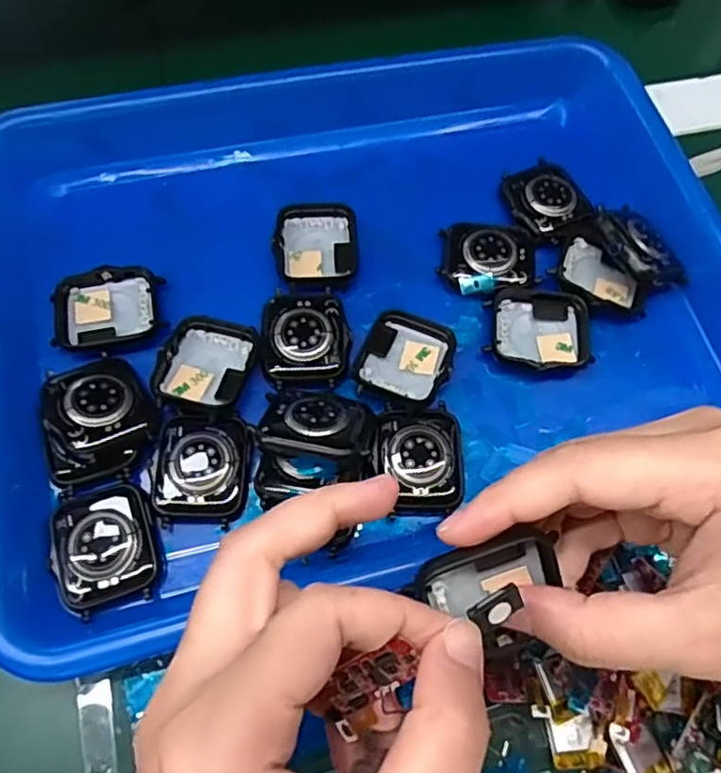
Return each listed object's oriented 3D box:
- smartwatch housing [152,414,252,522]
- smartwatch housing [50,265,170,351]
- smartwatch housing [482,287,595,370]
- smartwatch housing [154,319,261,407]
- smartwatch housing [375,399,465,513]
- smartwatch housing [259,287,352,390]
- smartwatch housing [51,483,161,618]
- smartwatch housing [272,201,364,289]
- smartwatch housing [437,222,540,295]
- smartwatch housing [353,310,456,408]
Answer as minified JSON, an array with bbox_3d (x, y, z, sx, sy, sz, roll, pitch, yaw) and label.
[{"bbox_3d":[-0.061,0.031,0.244,0.035,0.007,0.040,3,65,-1],"label":"smartwatch housing"},{"bbox_3d":[-0.108,-0.034,0.271,0.044,0.008,0.037,-9,66,-7],"label":"smartwatch housing"},{"bbox_3d":[0.079,-0.026,0.282,0.045,0.009,0.037,-2,65,-4],"label":"smartwatch housing"},{"bbox_3d":[-0.064,-0.010,0.263,0.036,0.010,0.043,12,65,3],"label":"smartwatch housing"},{"bbox_3d":[0.024,0.029,0.254,0.036,0.010,0.045,-1,65,-3],"label":"smartwatch housing"},{"bbox_3d":[-0.024,-0.022,0.269,0.037,0.006,0.045,-3,65,-4],"label":"smartwatch housing"},{"bbox_3d":[-0.095,0.058,0.233,0.035,0.009,0.043,-16,67,-10],"label":"smartwatch housing"},{"bbox_3d":[-0.020,-0.065,0.291,0.039,0.008,0.044,-6,66,-6],"label":"smartwatch housing"},{"bbox_3d":[0.060,-0.060,0.292,0.044,0.008,0.037,0,65,-3],"label":"smartwatch housing"},{"bbox_3d":[0.019,-0.012,0.271,0.038,0.010,0.044,22,66,7],"label":"smartwatch housing"}]

